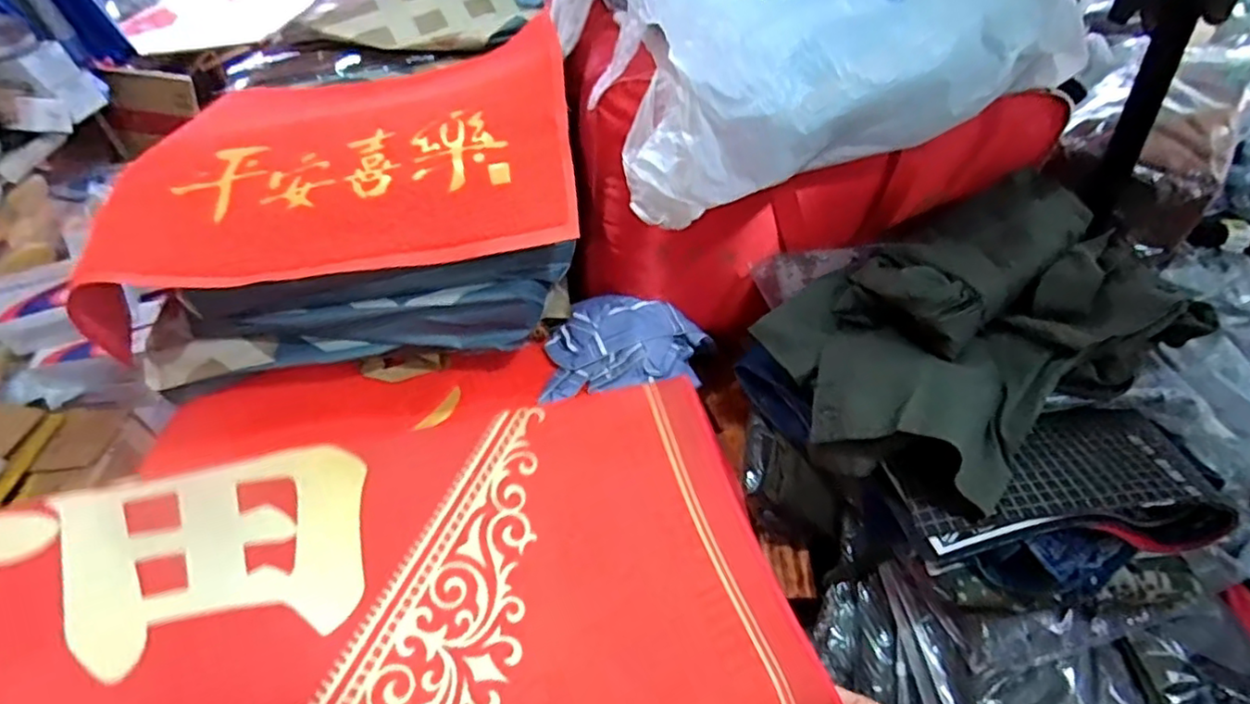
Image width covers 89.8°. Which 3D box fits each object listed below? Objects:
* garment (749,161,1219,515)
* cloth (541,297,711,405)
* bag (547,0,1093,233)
[{"bbox_3d":[0.354,-0.052,0.653,0.434,0.110,0.297,-26,45,-20],"label":"garment"},{"bbox_3d":[0.005,-0.007,0.892,0.244,0.082,0.142,-6,41,2],"label":"cloth"},{"bbox_3d":[0.204,-0.411,0.785,0.511,0.240,0.457,-13,42,-7],"label":"bag"}]

